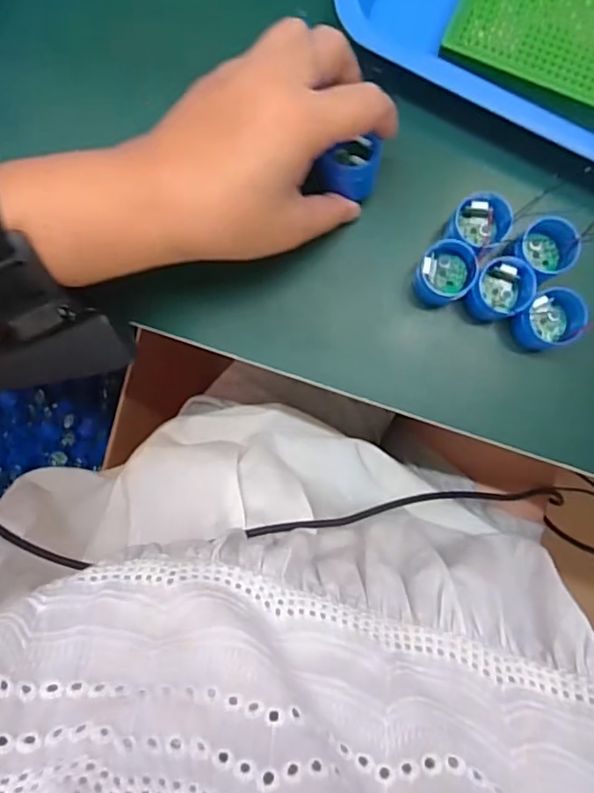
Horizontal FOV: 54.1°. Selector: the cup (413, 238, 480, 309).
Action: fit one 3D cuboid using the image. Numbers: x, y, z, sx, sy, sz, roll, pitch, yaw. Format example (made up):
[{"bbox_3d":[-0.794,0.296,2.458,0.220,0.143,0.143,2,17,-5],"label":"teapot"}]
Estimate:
[{"bbox_3d":[0.080,-0.066,0.315,0.030,0.023,0.032,0,89,2],"label":"cup"}]

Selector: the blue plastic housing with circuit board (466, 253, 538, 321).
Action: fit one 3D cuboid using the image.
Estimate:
[{"bbox_3d":[0.109,-0.056,0.310,0.028,0.025,0.030,34,90,2],"label":"blue plastic housing with circuit board"}]

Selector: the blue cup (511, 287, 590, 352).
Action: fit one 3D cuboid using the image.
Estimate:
[{"bbox_3d":[0.134,-0.040,0.310,0.029,0.028,0.030,0,89,2],"label":"blue cup"}]

